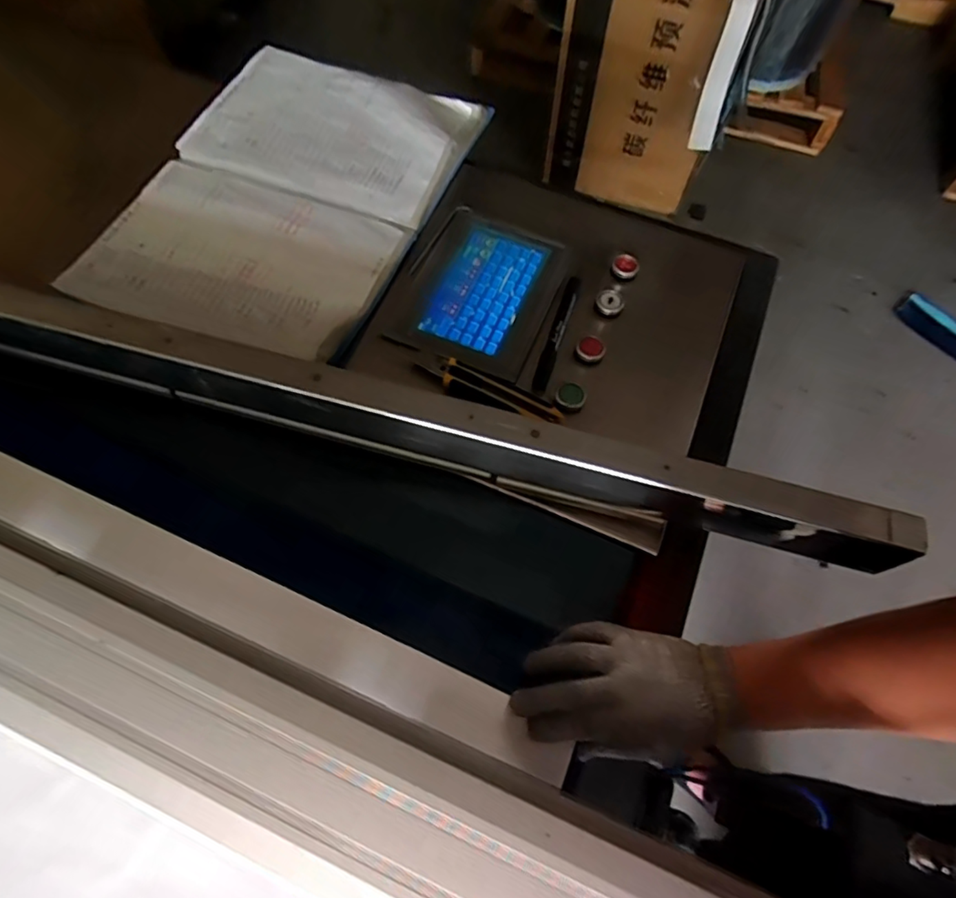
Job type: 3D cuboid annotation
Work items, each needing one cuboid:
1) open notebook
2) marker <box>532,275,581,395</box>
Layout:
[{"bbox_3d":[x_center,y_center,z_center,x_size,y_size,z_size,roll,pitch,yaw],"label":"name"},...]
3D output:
[{"bbox_3d":[-0.210,-0.298,0.627,0.314,0.026,0.417,18,65,7],"label":"open notebook"},{"bbox_3d":[0.080,-0.119,0.556,0.016,0.010,0.141,17,65,6],"label":"marker"}]

